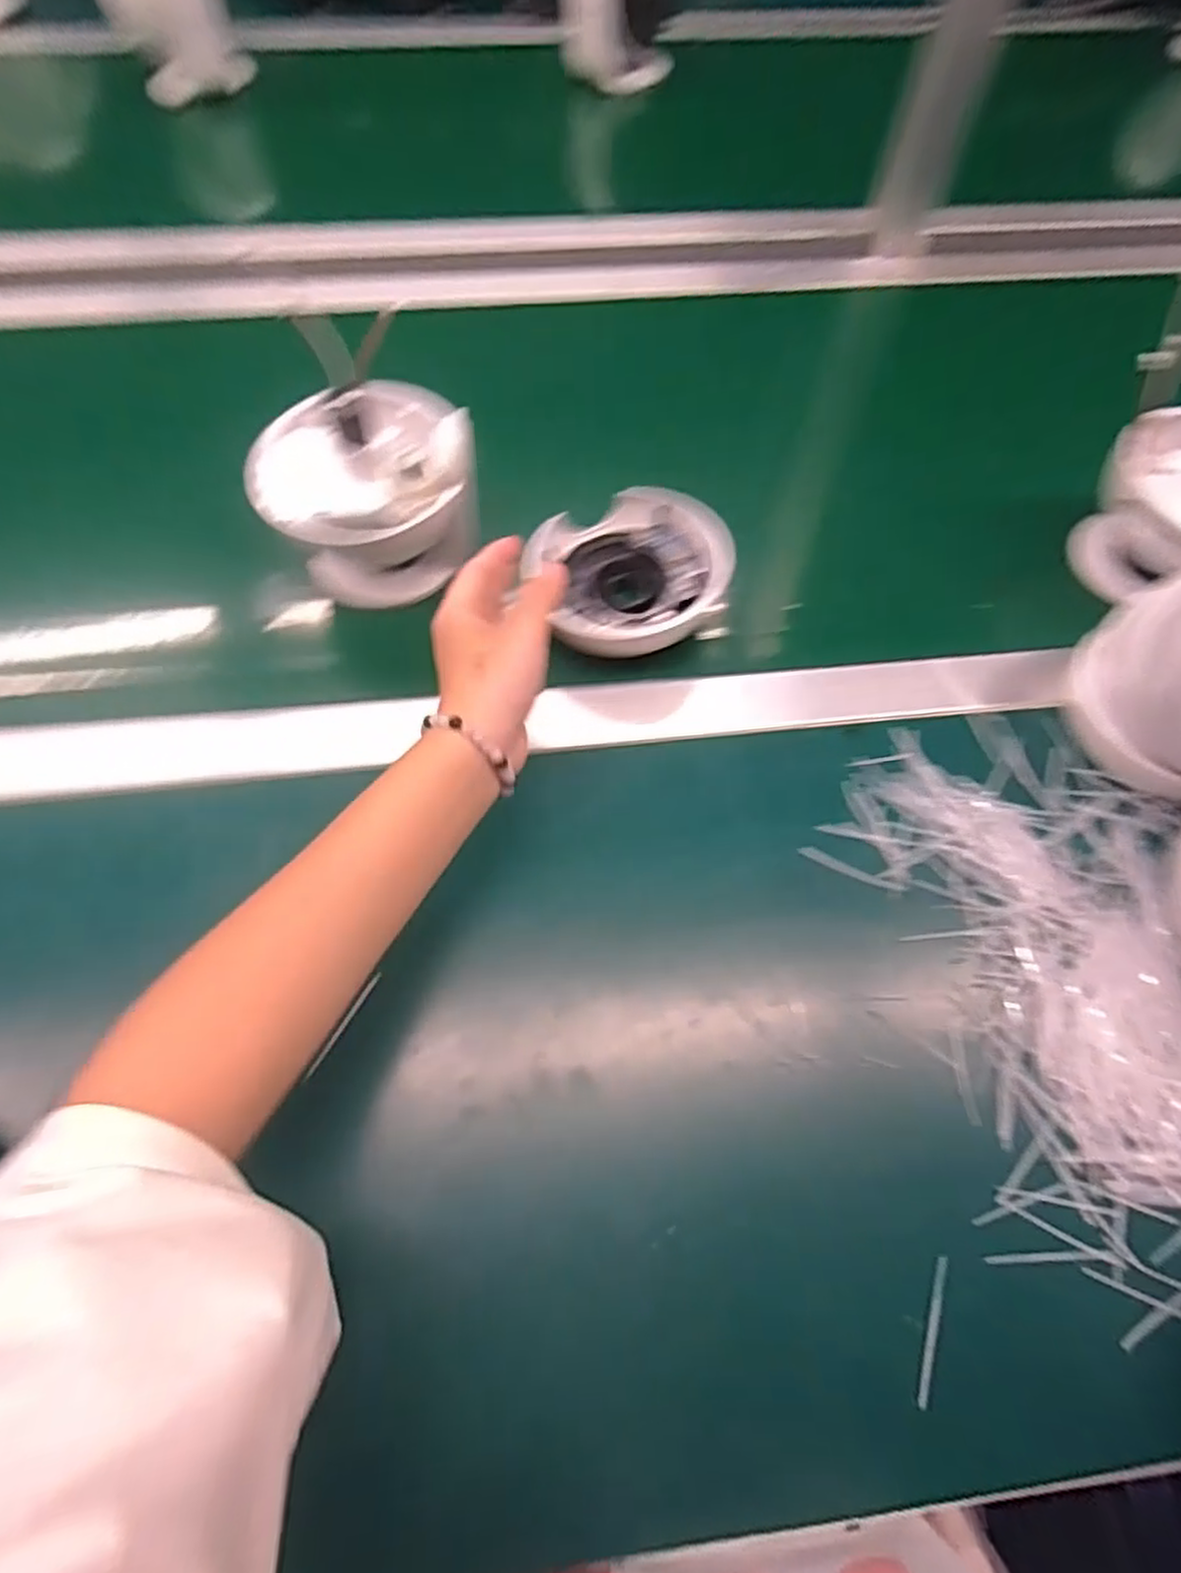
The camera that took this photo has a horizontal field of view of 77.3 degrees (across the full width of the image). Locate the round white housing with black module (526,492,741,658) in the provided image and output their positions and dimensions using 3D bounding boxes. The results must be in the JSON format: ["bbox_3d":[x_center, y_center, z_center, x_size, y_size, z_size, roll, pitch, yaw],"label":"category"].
[{"bbox_3d":[0.023,-0.135,0.461,0.115,0.041,0.107,0,64,-1],"label":"round white housing with black module"}]

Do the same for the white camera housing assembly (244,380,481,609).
[{"bbox_3d":[-0.131,-0.173,0.454,0.125,0.114,0.086,-32,69,-15],"label":"white camera housing assembly"}]

